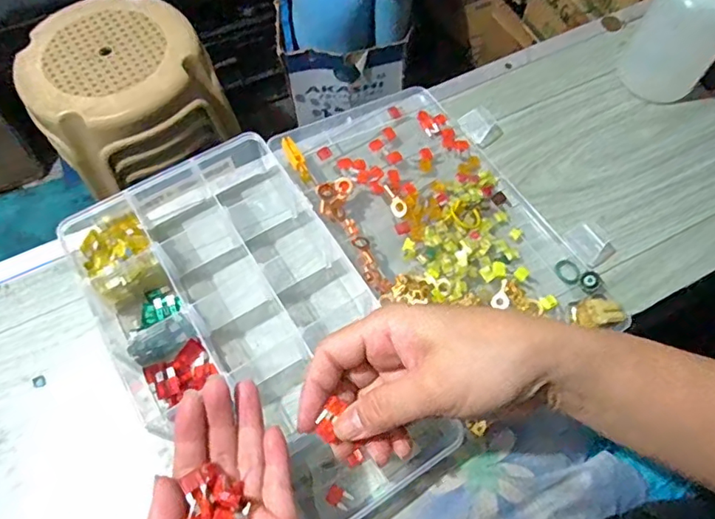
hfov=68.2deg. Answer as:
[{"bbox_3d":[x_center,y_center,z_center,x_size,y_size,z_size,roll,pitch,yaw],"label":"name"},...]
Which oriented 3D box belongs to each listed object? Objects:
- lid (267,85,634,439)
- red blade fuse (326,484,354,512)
[{"bbox_3d":[0.072,-0.034,0.419,0.176,0.031,0.272,-32,66,-15],"label":"lid"},{"bbox_3d":[-0.012,0.155,0.342,0.016,0.004,0.012,26,66,14],"label":"red blade fuse"}]

